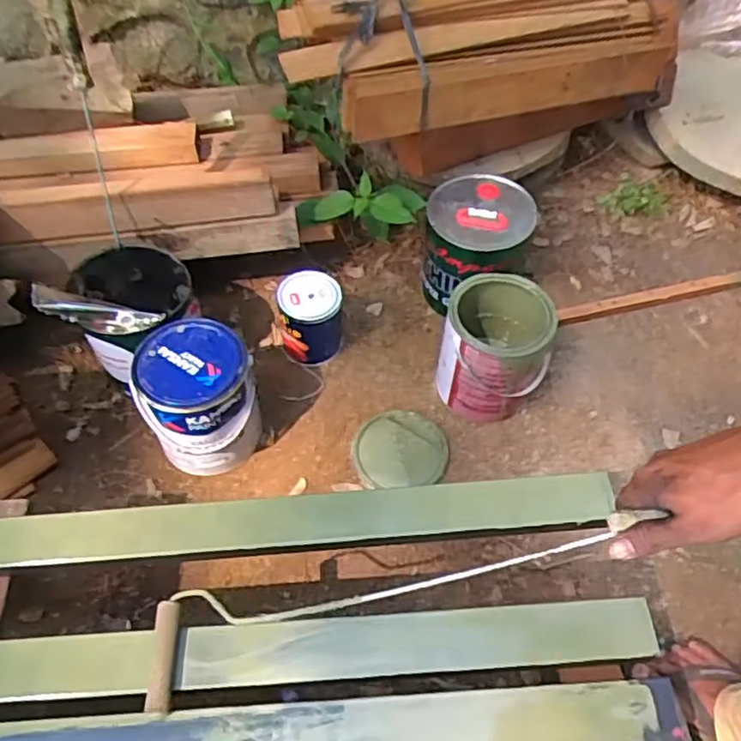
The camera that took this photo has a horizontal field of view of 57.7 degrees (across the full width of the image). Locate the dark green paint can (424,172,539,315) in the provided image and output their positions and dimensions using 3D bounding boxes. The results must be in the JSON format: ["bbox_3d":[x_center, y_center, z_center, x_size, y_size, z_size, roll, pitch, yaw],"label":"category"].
[{"bbox_3d":[0.188,-0.211,1.221,0.176,0.196,0.186,0,52,-1],"label":"dark green paint can"}]

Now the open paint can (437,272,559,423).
[{"bbox_3d":[0.199,-0.034,1.095,0.159,0.196,0.165,0,55,0],"label":"open paint can"}]

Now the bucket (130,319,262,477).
[{"bbox_3d":[-0.258,0.048,1.035,0.157,0.192,0.156,0,55,0],"label":"bucket"}]

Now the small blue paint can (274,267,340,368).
[{"bbox_3d":[-0.103,-0.089,1.167,0.107,0.136,0.107,-4,55,-2],"label":"small blue paint can"}]

